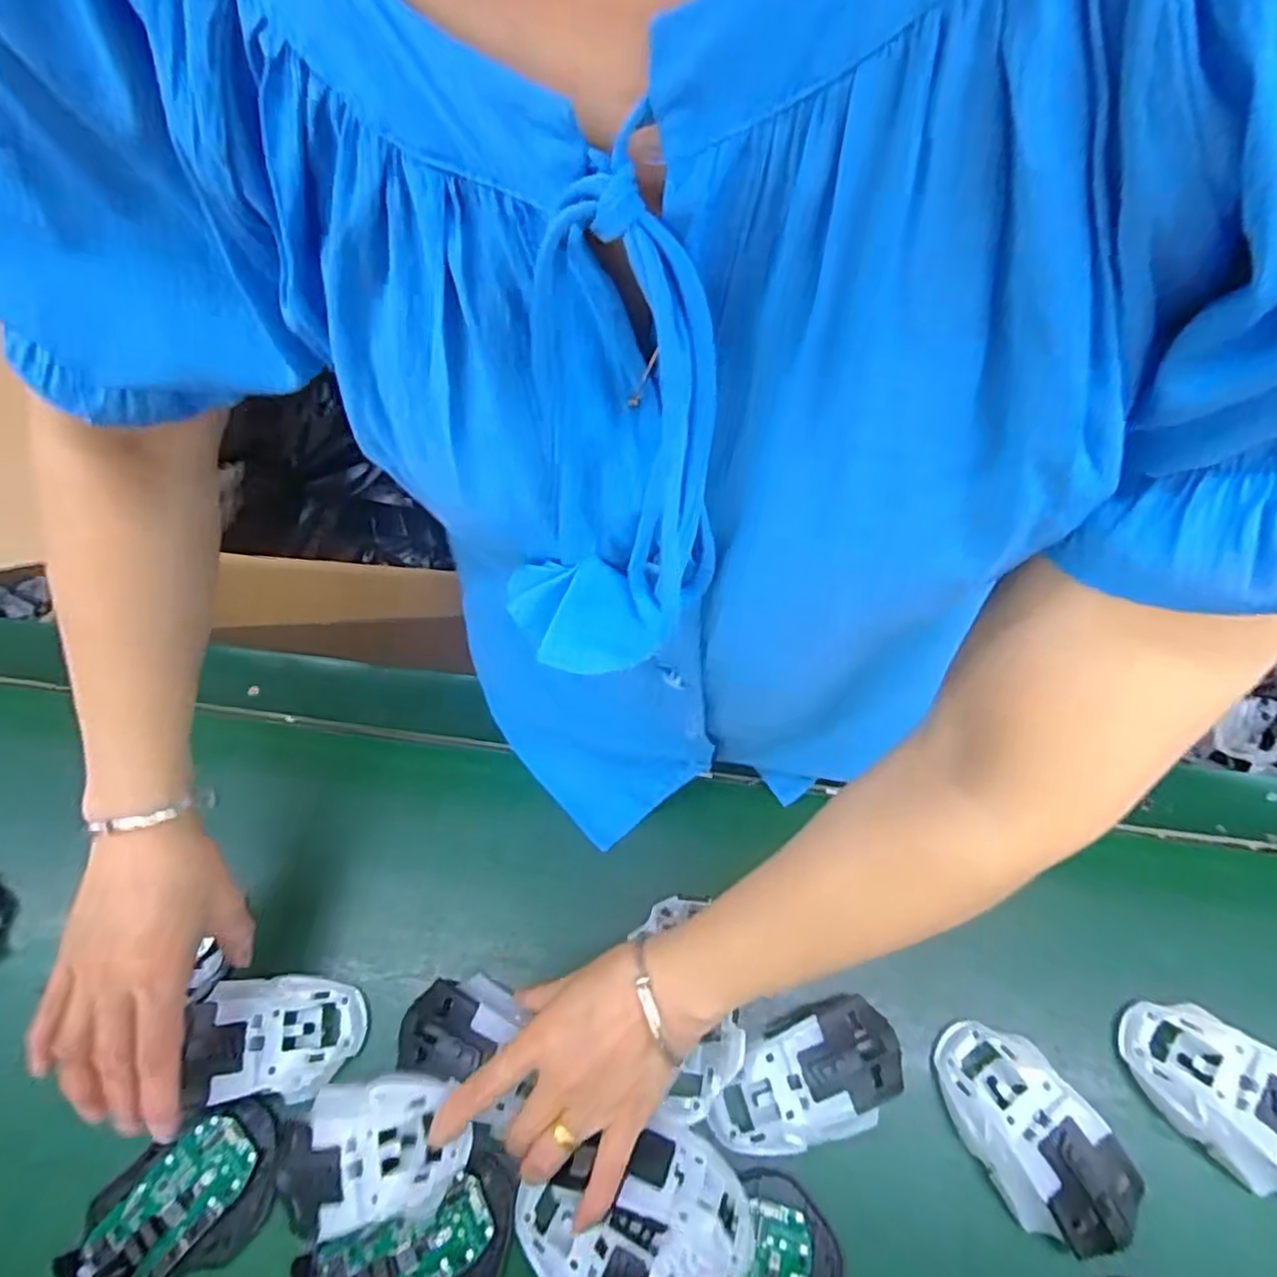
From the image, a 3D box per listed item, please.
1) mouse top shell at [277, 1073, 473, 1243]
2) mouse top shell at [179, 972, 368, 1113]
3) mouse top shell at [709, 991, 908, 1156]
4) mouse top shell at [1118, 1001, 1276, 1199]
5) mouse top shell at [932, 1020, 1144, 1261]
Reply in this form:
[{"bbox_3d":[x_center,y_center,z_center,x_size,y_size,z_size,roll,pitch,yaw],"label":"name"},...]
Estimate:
[{"bbox_3d":[-0.146,0.278,0.386,0.112,0.043,0.067,-7,61,-2],"label":"mouse top shell"},{"bbox_3d":[-0.212,0.233,0.414,0.091,0.030,0.064,-2,61,1],"label":"mouse top shell"},{"bbox_3d":[0.097,0.252,0.404,0.114,0.031,0.062,-19,62,-9],"label":"mouse top shell"},{"bbox_3d":[0.337,0.258,0.399,0.110,0.036,0.067,35,67,19],"label":"mouse top shell"},{"bbox_3d":[0.218,0.273,0.390,0.064,0.032,0.114,-36,66,-17],"label":"mouse top shell"}]

